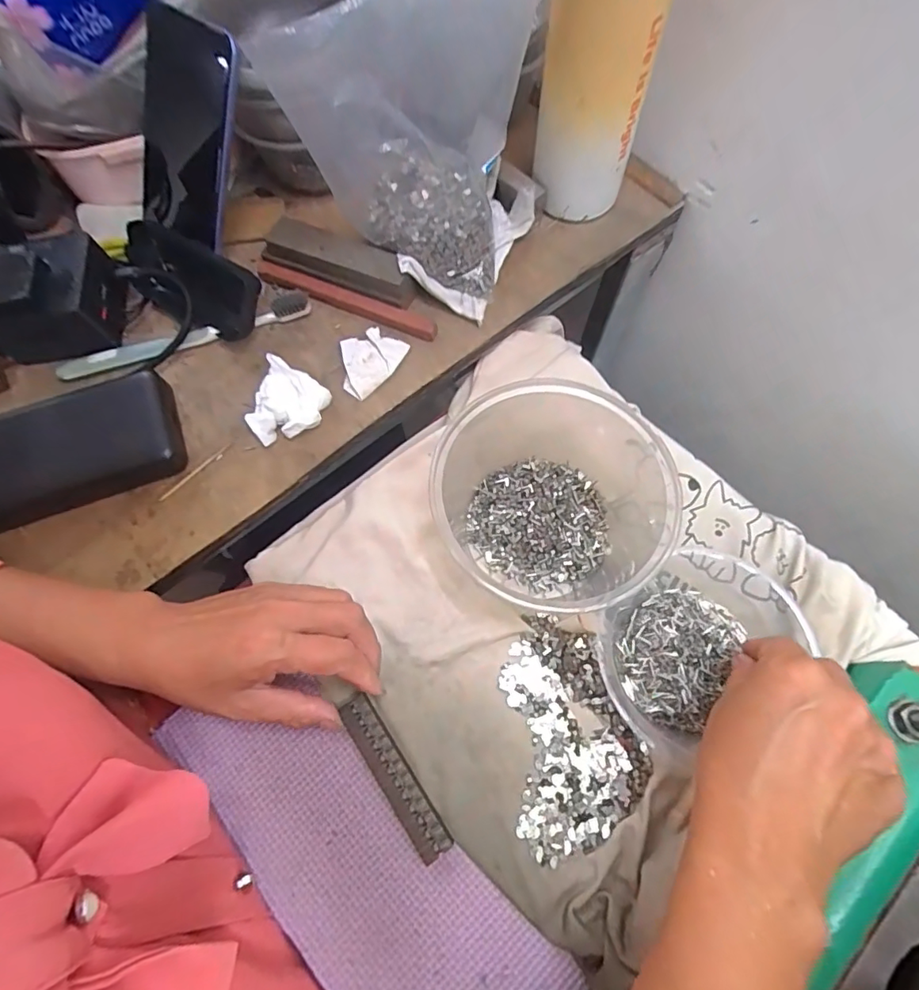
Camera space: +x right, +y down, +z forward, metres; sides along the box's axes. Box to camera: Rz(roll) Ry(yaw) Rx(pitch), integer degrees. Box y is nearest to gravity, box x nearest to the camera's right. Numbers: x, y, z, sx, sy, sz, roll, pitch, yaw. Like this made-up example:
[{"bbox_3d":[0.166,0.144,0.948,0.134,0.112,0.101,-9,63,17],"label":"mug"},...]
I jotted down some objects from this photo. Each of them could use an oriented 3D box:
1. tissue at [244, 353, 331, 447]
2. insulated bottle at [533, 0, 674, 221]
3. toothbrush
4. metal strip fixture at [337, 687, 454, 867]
[{"bbox_3d":[-0.118,-0.059,0.360,0.042,0.028,0.051,24,73,9],"label":"tissue"},{"bbox_3d":[0.088,-0.271,0.326,0.066,0.227,0.059,20,72,8],"label":"insulated bottle"},{"bbox_3d":[-0.198,-0.116,0.386,0.180,0.014,0.015,-20,71,-6],"label":"toothbrush"},{"bbox_3d":[-0.039,0.165,0.312,0.021,0.007,0.097,-34,73,-12],"label":"metal strip fixture"}]

